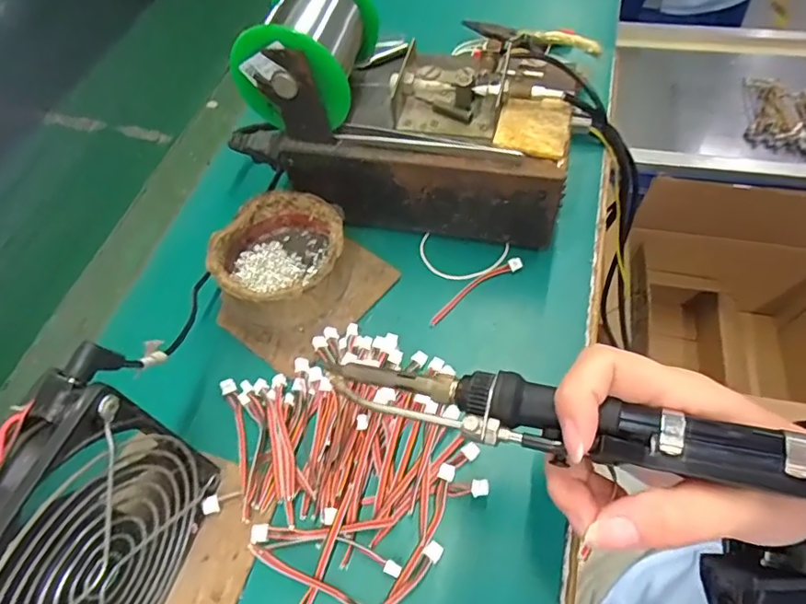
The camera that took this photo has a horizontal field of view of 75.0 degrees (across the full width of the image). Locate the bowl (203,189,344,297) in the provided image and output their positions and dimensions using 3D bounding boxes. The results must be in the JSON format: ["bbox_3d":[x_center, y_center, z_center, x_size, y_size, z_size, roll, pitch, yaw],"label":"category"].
[{"bbox_3d":[-0.079,-0.029,0.342,0.082,0.041,0.080,-1,58,2],"label":"bowl"}]

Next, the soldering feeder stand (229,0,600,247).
[{"bbox_3d":[0.004,-0.130,0.349,0.224,0.131,0.121,10,59,8],"label":"soldering feeder stand"}]

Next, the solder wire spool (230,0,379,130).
[{"bbox_3d":[-0.055,-0.152,0.327,0.068,0.078,0.095,9,59,8],"label":"solder wire spool"}]

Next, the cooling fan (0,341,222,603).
[{"bbox_3d":[-0.129,0.101,0.211,0.028,0.127,0.123,16,60,12],"label":"cooling fan"}]

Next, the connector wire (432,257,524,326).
[{"bbox_3d":[0.047,-0.009,0.342,0.073,0.007,0.012,-30,62,-16],"label":"connector wire"}]

